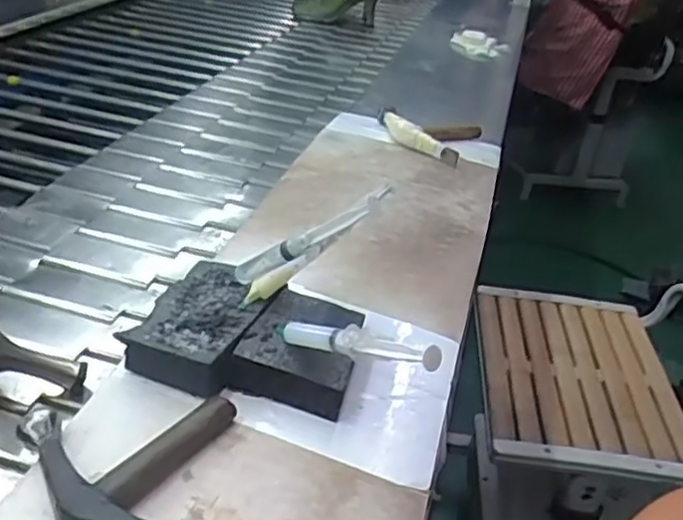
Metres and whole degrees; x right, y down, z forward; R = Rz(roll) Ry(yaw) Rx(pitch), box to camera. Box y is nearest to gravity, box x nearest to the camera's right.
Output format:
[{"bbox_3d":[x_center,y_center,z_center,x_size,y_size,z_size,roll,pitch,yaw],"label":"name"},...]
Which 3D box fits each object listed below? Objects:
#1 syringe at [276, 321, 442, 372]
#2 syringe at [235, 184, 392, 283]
[{"bbox_3d":[0.002,0.054,0.465,0.013,0.021,0.165,-20,13,-36],"label":"syringe"},{"bbox_3d":[-0.028,-0.015,0.518,0.165,0.015,0.014,-28,13,35],"label":"syringe"}]

